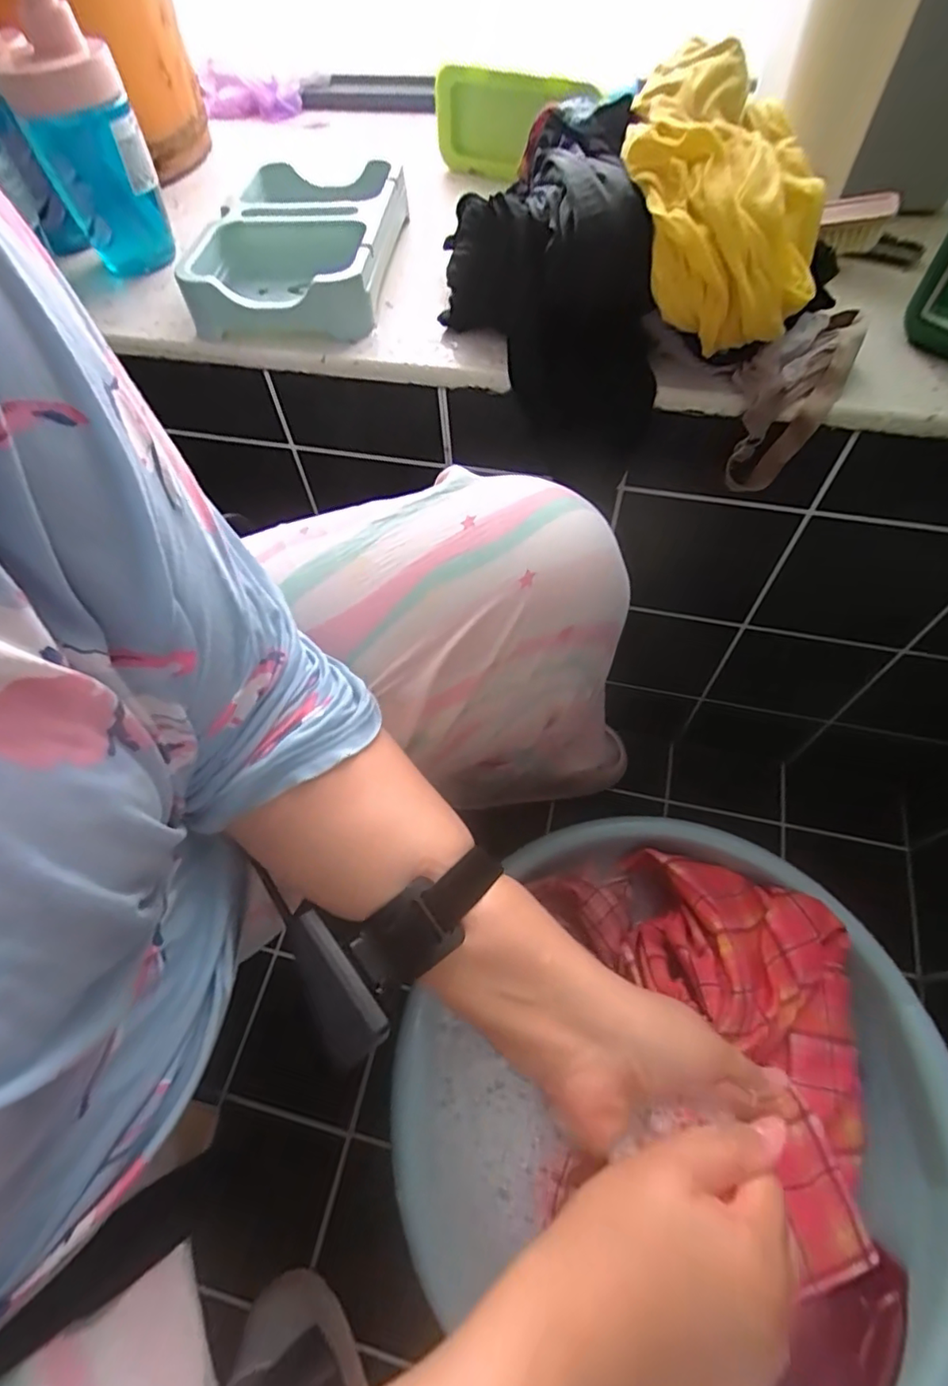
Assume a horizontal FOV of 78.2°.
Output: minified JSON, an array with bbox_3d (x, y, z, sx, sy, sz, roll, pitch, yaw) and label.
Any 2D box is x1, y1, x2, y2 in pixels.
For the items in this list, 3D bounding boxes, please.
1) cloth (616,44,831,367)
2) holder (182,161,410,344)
[{"bbox_3d":[0.154,-0.313,0.369,0.117,0.095,0.183,8,61,8],"label":"cloth"},{"bbox_3d":[-0.149,-0.378,0.503,0.151,0.054,0.220,3,60,5],"label":"holder"}]

